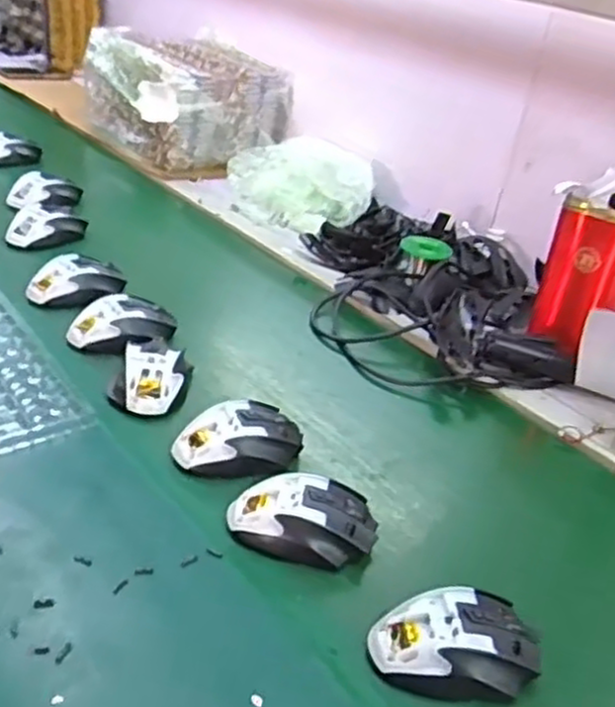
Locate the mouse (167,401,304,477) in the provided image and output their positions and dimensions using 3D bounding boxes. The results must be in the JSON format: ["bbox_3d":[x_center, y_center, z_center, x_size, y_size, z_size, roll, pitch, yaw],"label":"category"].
[{"bbox_3d":[-0.060,0.076,0.678,0.117,0.035,0.071,-8,34,-26],"label":"mouse"}]

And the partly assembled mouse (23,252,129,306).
[{"bbox_3d":[-0.275,-0.090,0.902,0.115,0.035,0.060,-7,34,-24],"label":"partly assembled mouse"}]

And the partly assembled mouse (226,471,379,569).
[{"bbox_3d":[-0.003,0.129,0.603,0.115,0.035,0.069,8,30,-2],"label":"partly assembled mouse"}]

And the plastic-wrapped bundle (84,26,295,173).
[{"bbox_3d":[-0.221,-0.480,1.425,0.298,0.179,0.281,-17,39,-38],"label":"plastic-wrapped bundle"}]

